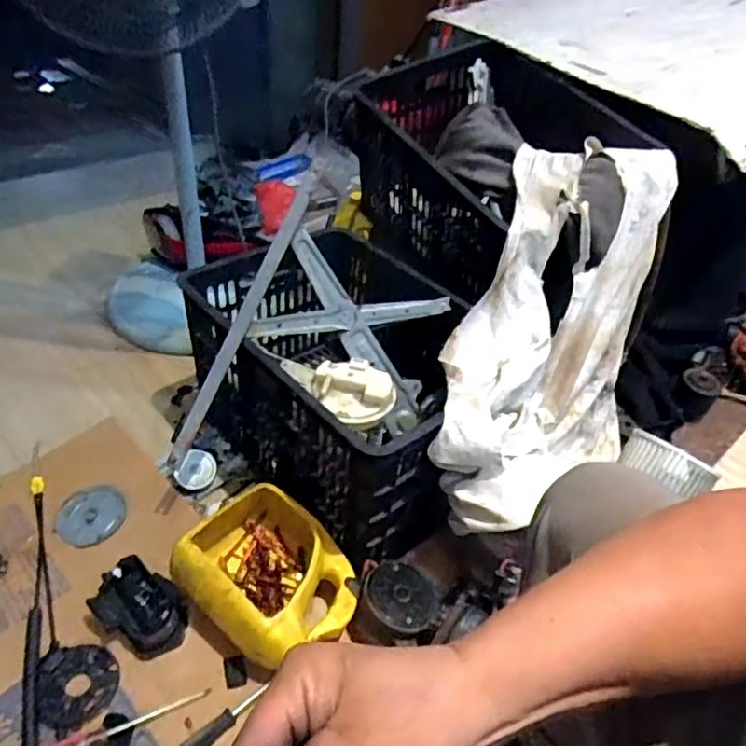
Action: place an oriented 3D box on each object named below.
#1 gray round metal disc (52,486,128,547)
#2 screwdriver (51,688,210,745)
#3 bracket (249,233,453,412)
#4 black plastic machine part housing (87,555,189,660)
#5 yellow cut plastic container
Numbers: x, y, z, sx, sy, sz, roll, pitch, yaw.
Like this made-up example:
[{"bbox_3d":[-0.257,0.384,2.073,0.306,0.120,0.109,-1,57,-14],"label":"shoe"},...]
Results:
[{"bbox_3d":[-0.424,0.214,0.910,0.096,0.013,0.094,0,57,-1],"label":"gray round metal disc"},{"bbox_3d":[-0.291,0.399,0.688,0.195,0.024,0.022,-22,43,-21],"label":"screwdriver"},{"bbox_3d":[-0.026,-0.073,0.901,0.273,0.238,0.118,2,40,5],"label":"bracket"},{"bbox_3d":[-0.296,0.299,0.771,0.120,0.060,0.083,23,45,23],"label":"black plastic machine part housing"},{"bbox_3d":[-0.130,0.258,0.789,0.219,0.102,0.180,27,47,27],"label":"yellow cut plastic container"}]

